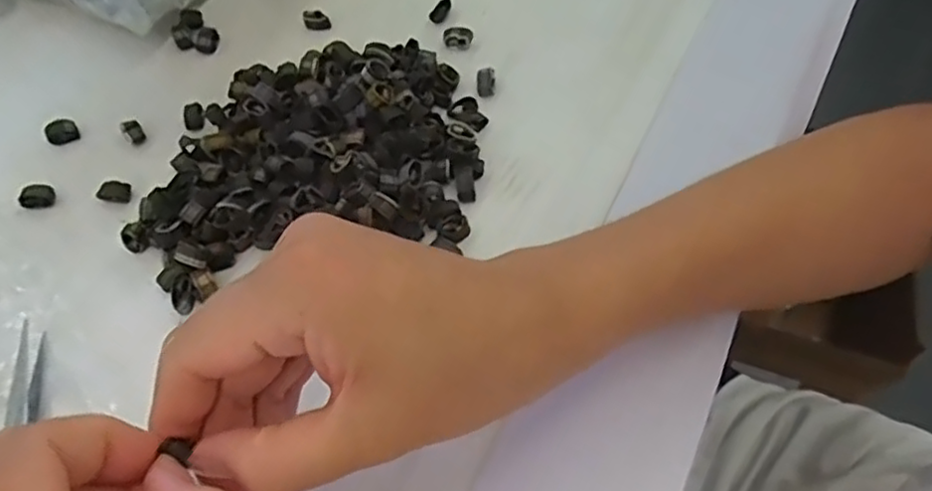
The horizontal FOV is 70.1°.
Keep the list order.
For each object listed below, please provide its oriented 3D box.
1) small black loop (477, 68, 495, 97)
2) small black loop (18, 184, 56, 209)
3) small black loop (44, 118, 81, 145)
[{"bbox_3d":[0.012,-0.101,0.407,0.011,0.008,0.016,1,57,5],"label":"small black loop"},{"bbox_3d":[-0.241,-0.027,0.372,0.019,0.011,0.010,-13,57,-5],"label":"small black loop"},{"bbox_3d":[-0.243,-0.068,0.398,0.017,0.011,0.010,-24,59,-12],"label":"small black loop"}]

